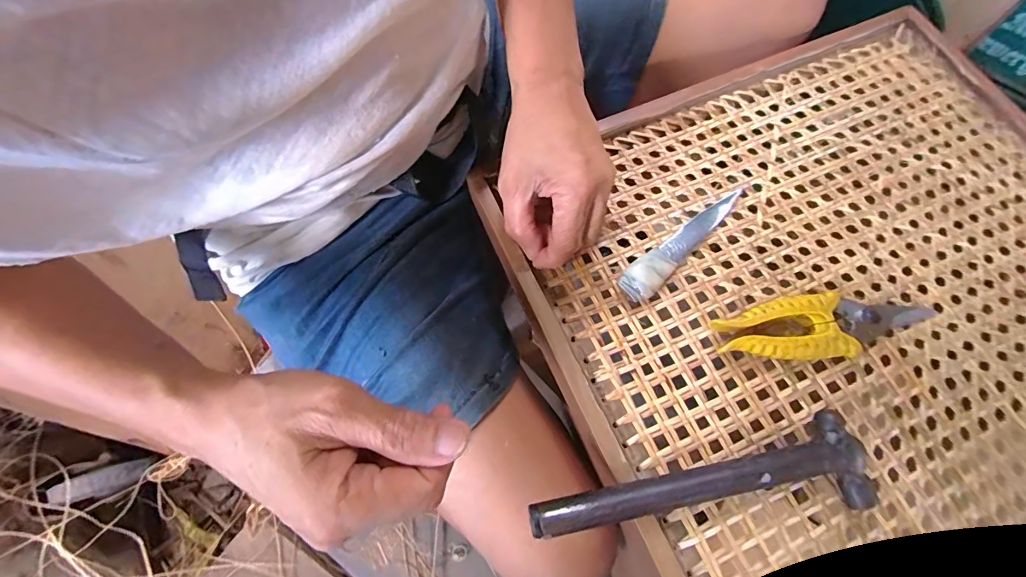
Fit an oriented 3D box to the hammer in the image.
[{"bbox_3d":[0.119,0.121,0.282,0.217,0.028,0.053,-5,70,-2],"label":"hammer"}]

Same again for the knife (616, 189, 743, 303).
[{"bbox_3d":[0.138,-0.039,0.346,0.137,0.016,0.025,-40,75,-13],"label":"knife"}]

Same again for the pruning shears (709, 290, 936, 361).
[{"bbox_3d":[0.232,0.026,0.321,0.161,0.021,0.046,-8,70,-3],"label":"pruning shears"}]

